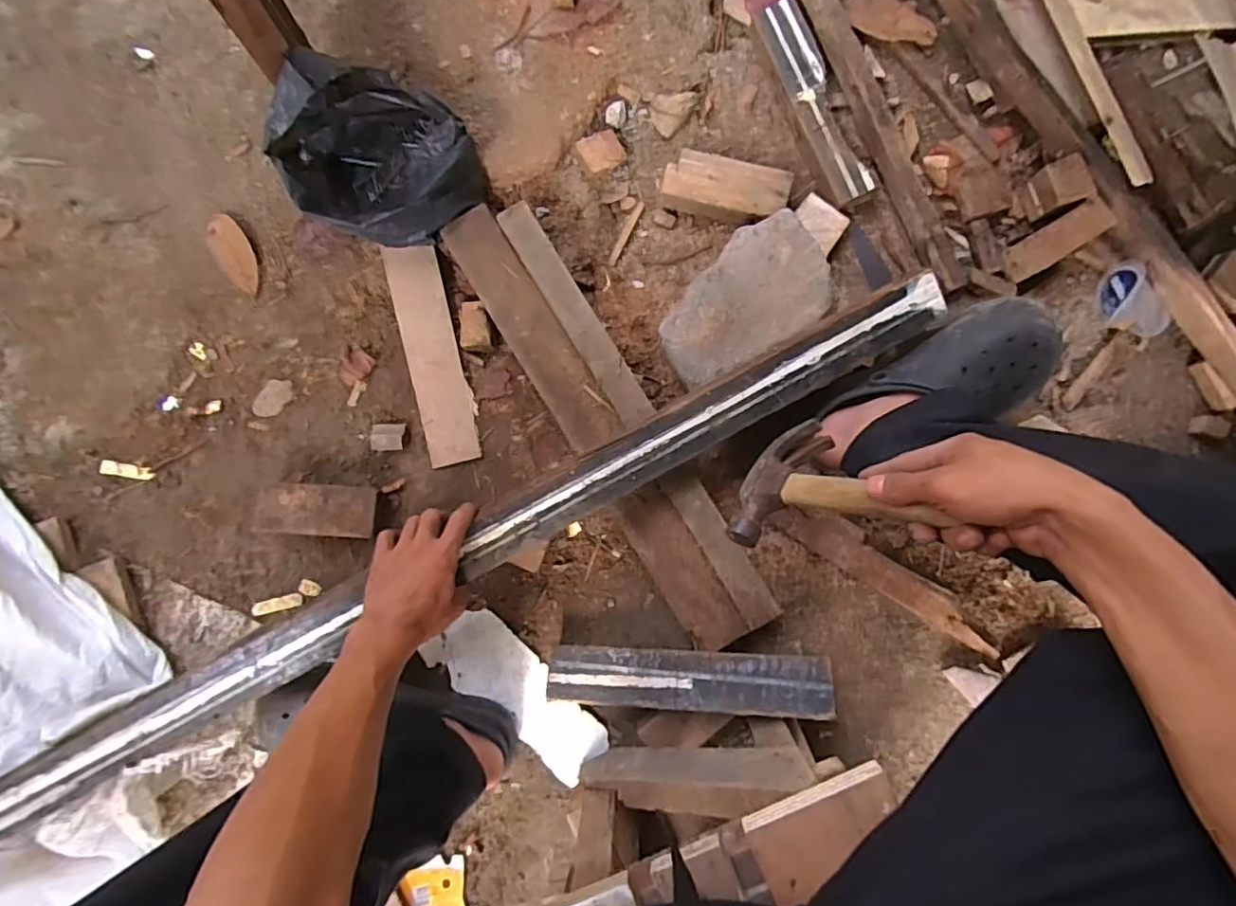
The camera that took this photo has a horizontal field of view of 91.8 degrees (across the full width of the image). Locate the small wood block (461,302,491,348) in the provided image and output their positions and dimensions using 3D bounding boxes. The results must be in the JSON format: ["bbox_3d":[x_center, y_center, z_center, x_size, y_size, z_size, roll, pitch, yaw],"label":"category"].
[{"bbox_3d":[-0.168,-0.152,0.705,0.035,0.014,0.057,-5,87,0],"label":"small wood block"}]

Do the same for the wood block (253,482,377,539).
[{"bbox_3d":[-0.337,0.064,0.677,0.131,0.042,0.057,4,87,0],"label":"wood block"}]

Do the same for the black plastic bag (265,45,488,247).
[{"bbox_3d":[-0.262,-0.318,0.650,0.183,0.116,0.176,40,88,2],"label":"black plastic bag"}]

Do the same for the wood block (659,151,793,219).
[{"bbox_3d":[0.124,-0.306,0.693,0.142,0.039,0.059,14,87,1],"label":"wood block"}]

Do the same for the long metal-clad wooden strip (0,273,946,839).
[{"bbox_3d":[-0.158,0.102,0.597,1.102,0.035,0.055,-29,87,-2],"label":"long metal-clad wooden strip"}]

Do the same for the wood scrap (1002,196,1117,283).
[{"bbox_3d":[0.488,-0.237,0.663,0.104,0.028,0.041,-33,87,22],"label":"wood scrap"}]

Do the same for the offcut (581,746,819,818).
[{"bbox_3d":[0.069,0.318,0.589,0.290,0.064,0.030,-28,86,44],"label":"offcut"}]

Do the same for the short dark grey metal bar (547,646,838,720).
[{"bbox_3d":[0.070,0.240,0.632,0.295,0.024,0.056,-2,87,15],"label":"short dark grey metal bar"}]

